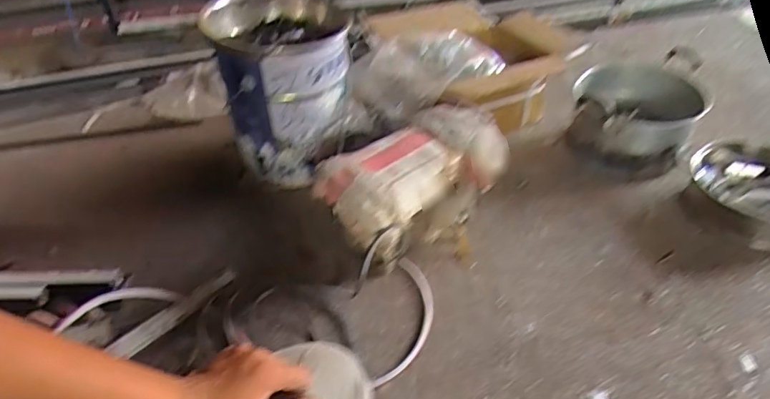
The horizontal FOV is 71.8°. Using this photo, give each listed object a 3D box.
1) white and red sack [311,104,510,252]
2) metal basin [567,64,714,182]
[{"bbox_3d":[0.055,-0.031,1.047,0.218,0.163,0.366,32,50,32],"label":"white and red sack"},{"bbox_3d":[0.617,-0.186,1.296,0.306,0.175,0.254,9,41,11],"label":"metal basin"}]

